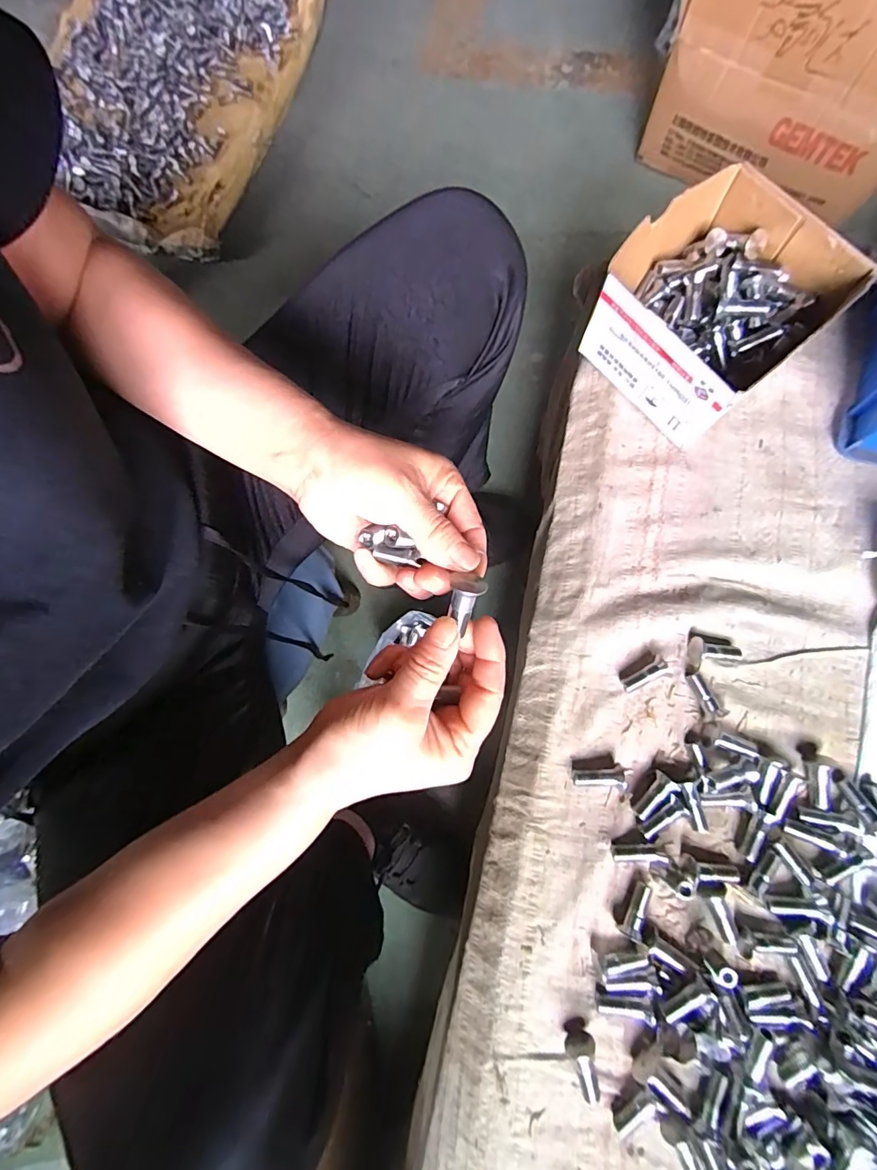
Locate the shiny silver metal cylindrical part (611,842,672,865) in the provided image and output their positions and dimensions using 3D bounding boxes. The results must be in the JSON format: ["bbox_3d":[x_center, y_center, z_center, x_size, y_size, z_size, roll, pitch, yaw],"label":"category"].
[{"bbox_3d":[0.143,0.188,0.338,0.041,0.013,0.013,-2,78,3],"label":"shiny silver metal cylindrical part"}]

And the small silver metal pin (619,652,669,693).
[{"bbox_3d":[0.153,0.066,0.364,0.035,0.012,0.015,-35,78,-4],"label":"small silver metal pin"}]

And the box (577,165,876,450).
[{"bbox_3d":[0.212,-0.217,0.380,0.150,0.074,0.142,-40,80,-6],"label":"box"}]

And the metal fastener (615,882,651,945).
[{"bbox_3d":[0.137,0.223,0.332,0.015,0.012,0.035,28,81,9],"label":"metal fastener"}]

